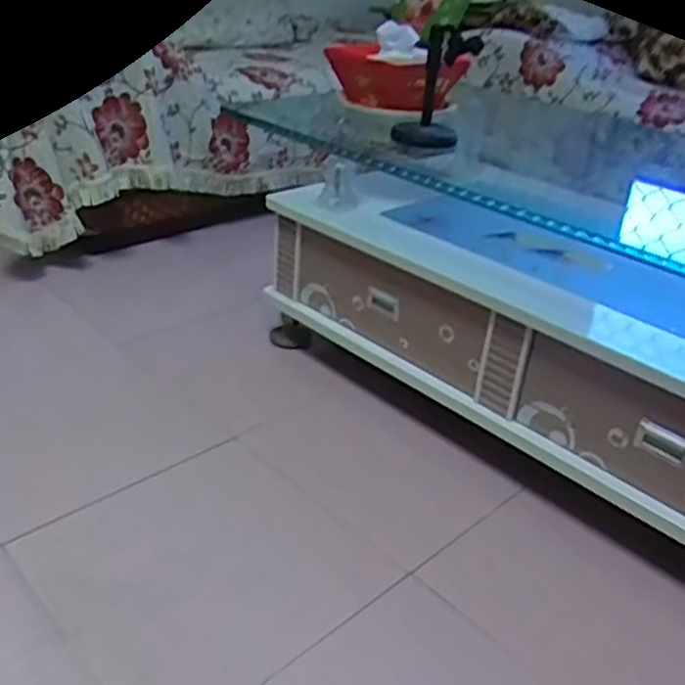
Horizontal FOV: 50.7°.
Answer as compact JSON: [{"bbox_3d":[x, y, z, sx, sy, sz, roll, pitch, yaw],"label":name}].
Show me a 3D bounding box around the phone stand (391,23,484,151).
[{"bbox_3d":[0.155,-0.415,1.187,0.111,0.192,0.150,10,30,9],"label":"phone stand"}]

